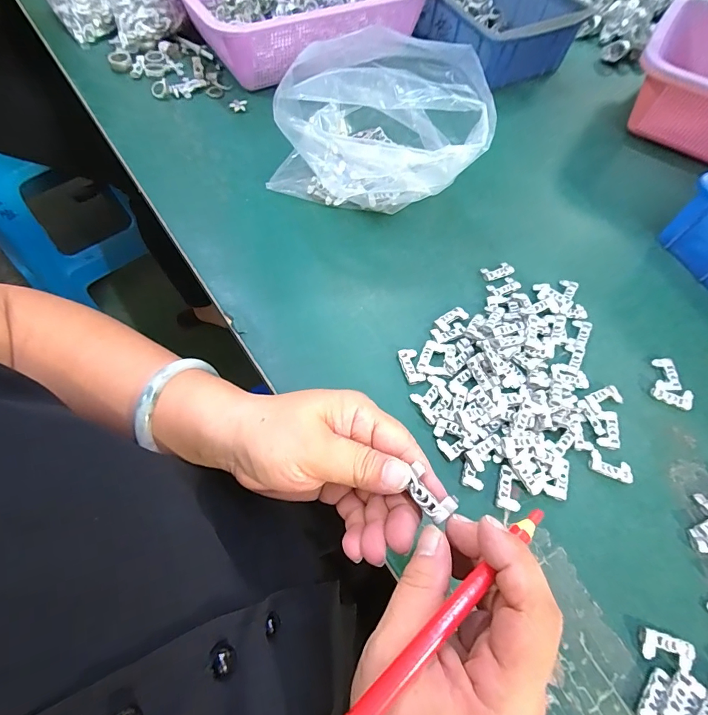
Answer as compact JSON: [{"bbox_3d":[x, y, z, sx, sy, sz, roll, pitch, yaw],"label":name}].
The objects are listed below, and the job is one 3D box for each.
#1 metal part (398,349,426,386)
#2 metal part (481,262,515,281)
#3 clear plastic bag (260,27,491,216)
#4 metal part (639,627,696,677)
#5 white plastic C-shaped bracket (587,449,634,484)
[{"bbox_3d":[0.048,0.007,0.331,0.016,0.005,0.031,-11,64,-10],"label":"metal part"},{"bbox_3d":[0.140,-0.083,0.386,0.034,0.006,0.016,-20,66,-13],"label":"metal part"},{"bbox_3d":[0.014,-0.213,0.377,0.189,0.129,0.155,0,63,-4],"label":"clear plastic bag"},{"bbox_3d":[0.196,0.184,0.250,0.031,0.007,0.019,16,63,4],"label":"metal part"},{"bbox_3d":[0.195,0.083,0.303,0.031,0.006,0.017,21,63,7],"label":"white plastic C-shaped bracket"}]

